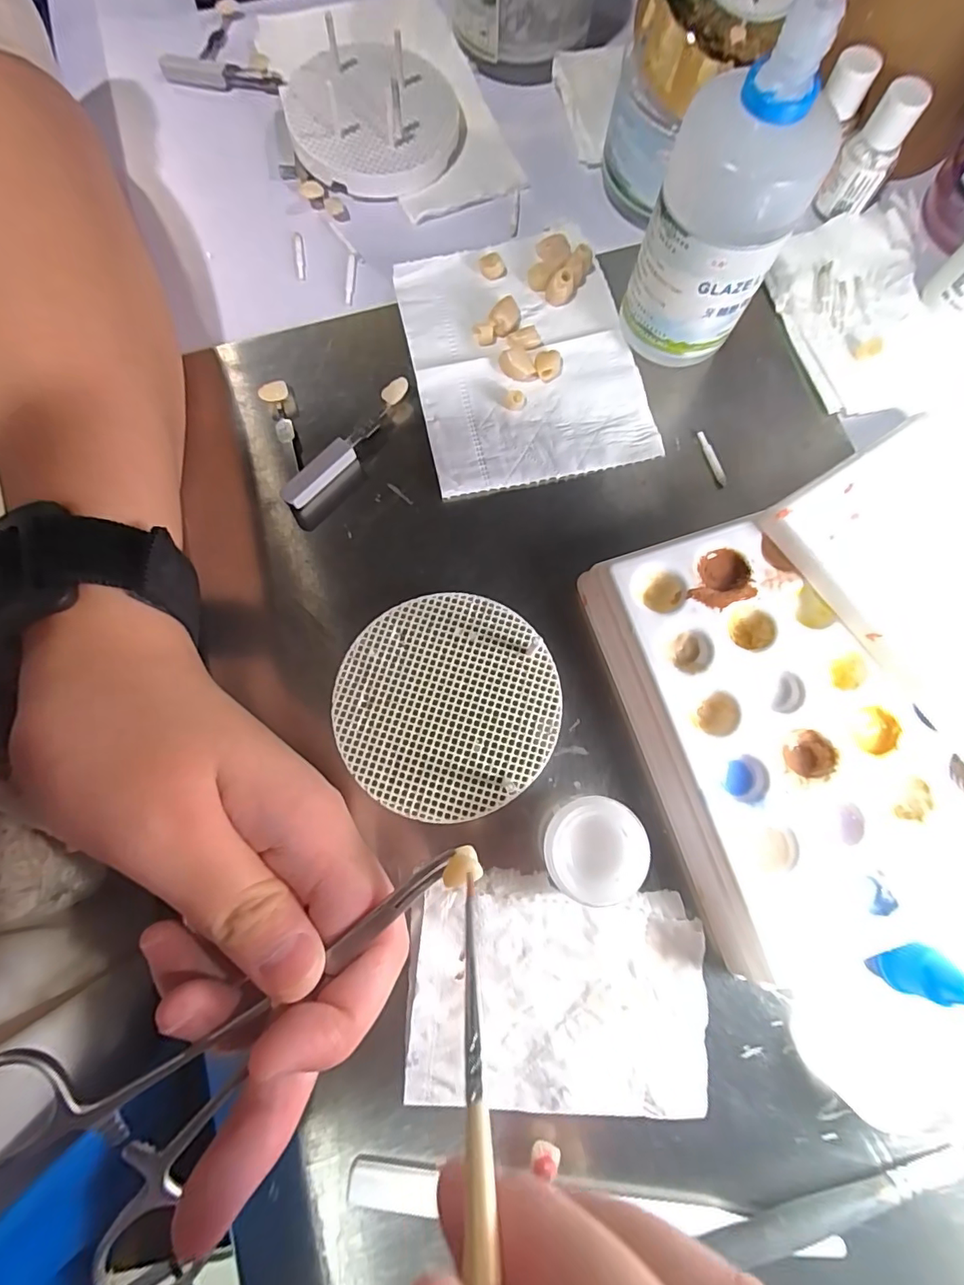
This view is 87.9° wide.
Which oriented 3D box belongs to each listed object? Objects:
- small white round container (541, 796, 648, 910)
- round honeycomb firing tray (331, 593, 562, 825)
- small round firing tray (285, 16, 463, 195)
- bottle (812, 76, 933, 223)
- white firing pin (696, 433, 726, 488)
[{"bbox_3d":[0.035,0.066,0.161,0.030,0.016,0.031,0,77,1],"label":"small white round container"},{"bbox_3d":[-0.012,0.022,0.176,0.076,0.010,0.073,0,77,1],"label":"round honeycomb firing tray"},{"bbox_3d":[-0.050,-0.244,0.229,0.076,0.025,0.075,0,77,1],"label":"small round firing tray"},{"bbox_3d":[0.160,-0.202,0.206,0.020,0.041,0.016,-9,77,-1],"label":"bottle"},{"bbox_3d":[0.093,-0.074,0.202,0.004,0.004,0.024,-20,78,-4],"label":"white firing pin"}]

